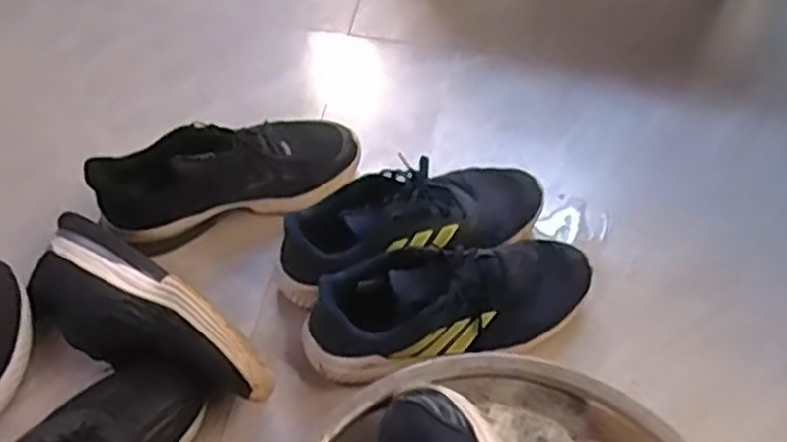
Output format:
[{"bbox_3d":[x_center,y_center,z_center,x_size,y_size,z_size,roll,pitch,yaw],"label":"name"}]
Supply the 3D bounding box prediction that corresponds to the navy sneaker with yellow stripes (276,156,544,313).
[{"bbox_3d":[0.022,0.006,0.785,0.292,0.110,0.106,-20,59,-13],"label":"navy sneaker with yellow stripes"}]

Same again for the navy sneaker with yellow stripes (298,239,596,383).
[{"bbox_3d":[0.058,0.086,0.735,0.293,0.111,0.093,-9,57,-5],"label":"navy sneaker with yellow stripes"}]

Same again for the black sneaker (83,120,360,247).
[{"bbox_3d":[-0.180,-0.054,0.833,0.283,0.104,0.097,-21,59,-13],"label":"black sneaker"}]

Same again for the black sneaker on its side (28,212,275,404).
[{"bbox_3d":[-0.246,0.099,0.729,0.288,0.107,0.109,35,64,21],"label":"black sneaker on its side"}]

